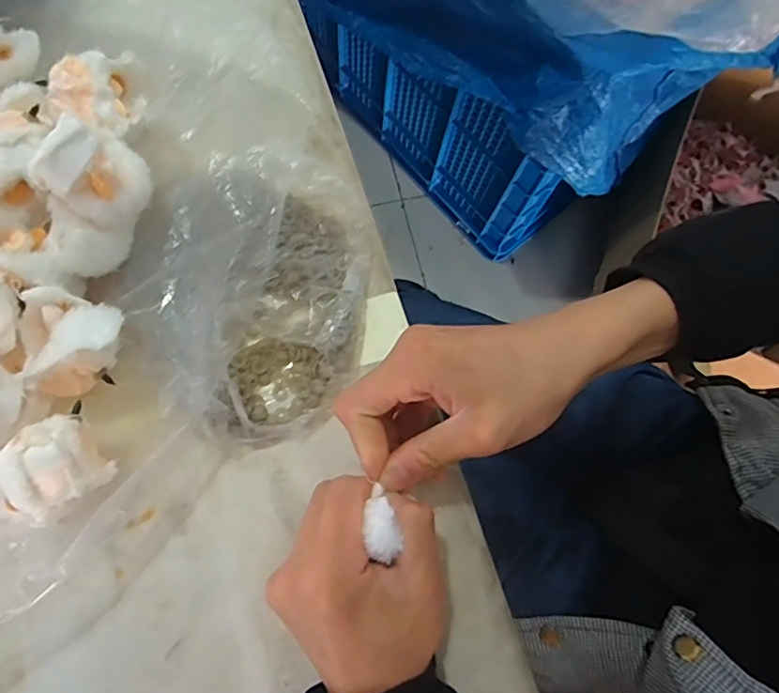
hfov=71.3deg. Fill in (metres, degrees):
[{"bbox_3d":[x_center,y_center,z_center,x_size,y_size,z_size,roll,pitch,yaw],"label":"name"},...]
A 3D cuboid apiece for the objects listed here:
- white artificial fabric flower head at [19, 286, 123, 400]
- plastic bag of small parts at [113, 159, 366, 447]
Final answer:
[{"bbox_3d":[-0.175,-0.001,0.299,0.052,0.034,0.053,1,76,-5],"label":"white artificial fabric flower head"},{"bbox_3d":[-0.079,-0.031,0.327,0.145,0.052,0.155,-35,79,-10],"label":"plastic bag of small parts"}]

